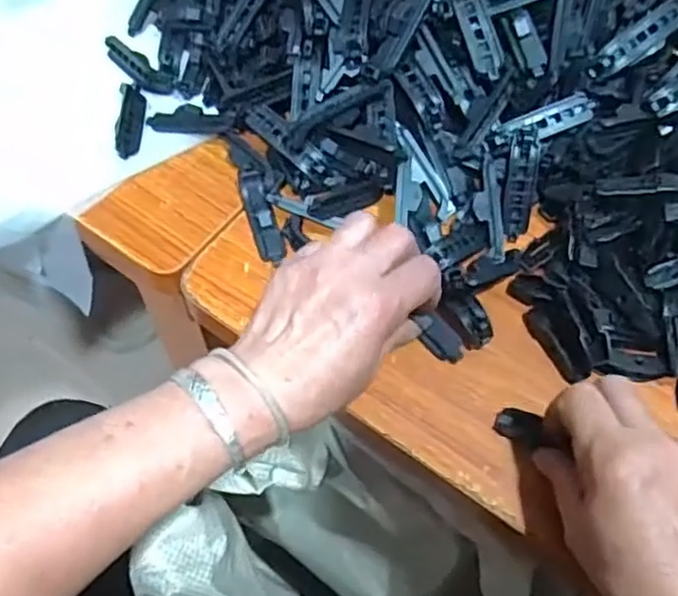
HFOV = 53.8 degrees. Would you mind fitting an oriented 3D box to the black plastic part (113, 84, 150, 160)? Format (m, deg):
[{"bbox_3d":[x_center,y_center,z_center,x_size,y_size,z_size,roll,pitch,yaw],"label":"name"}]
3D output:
[{"bbox_3d":[-0.151,-0.129,0.486,0.018,0.016,0.068,-1,61,-4],"label":"black plastic part"}]

